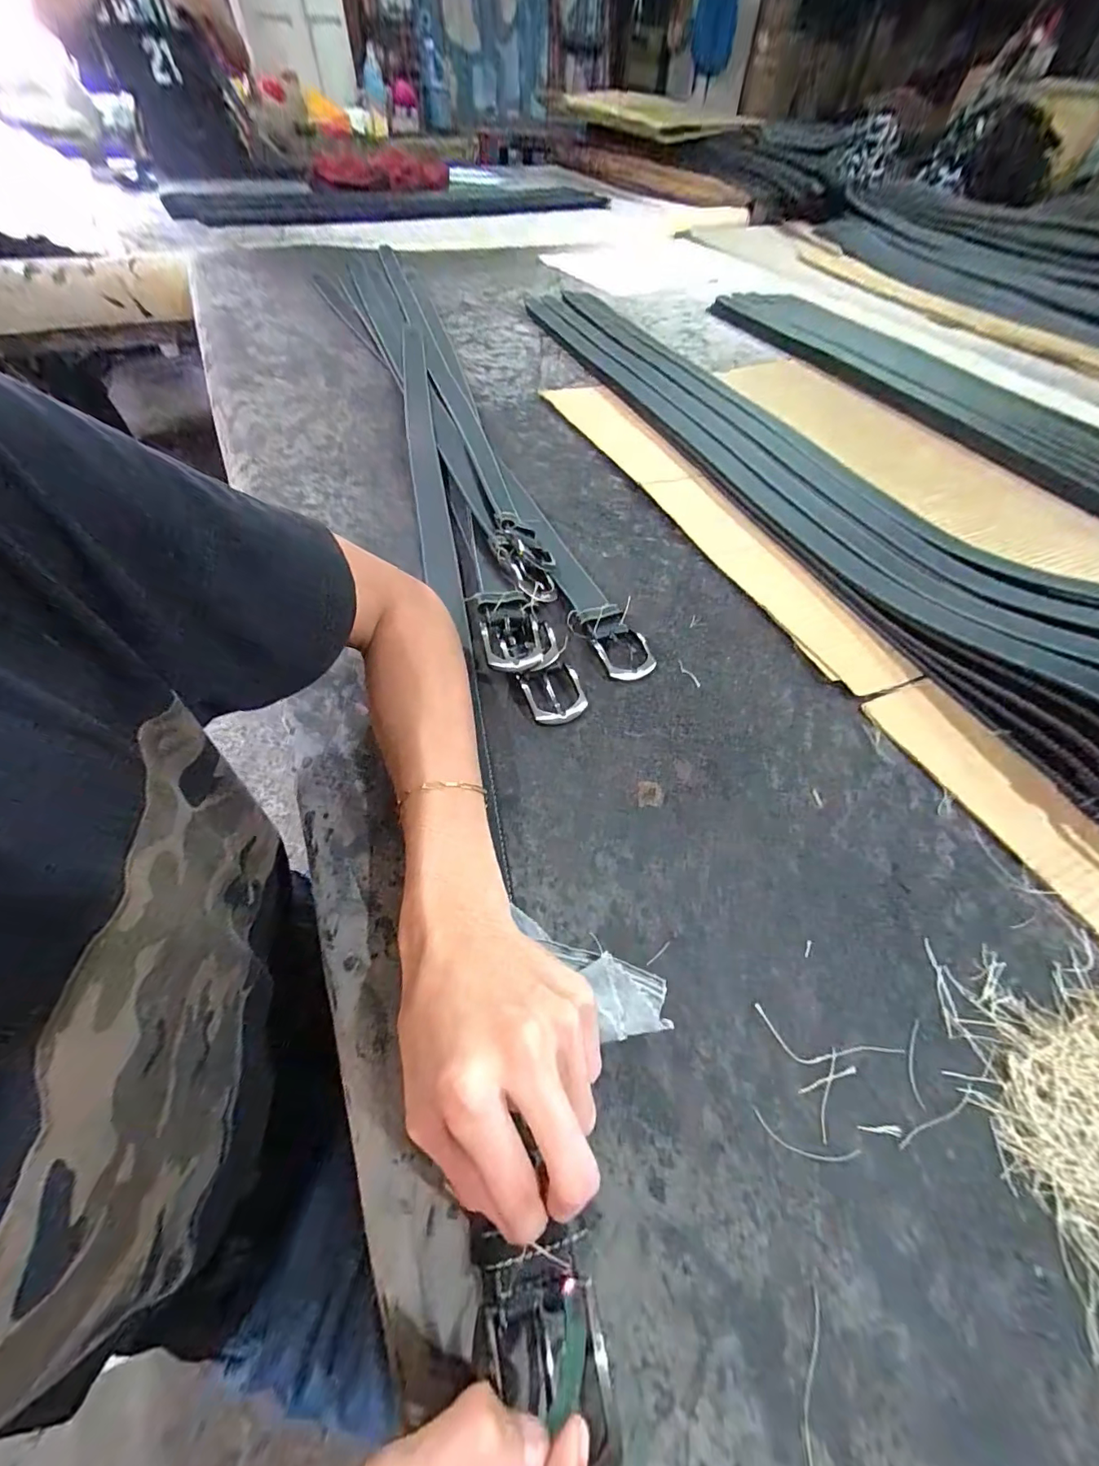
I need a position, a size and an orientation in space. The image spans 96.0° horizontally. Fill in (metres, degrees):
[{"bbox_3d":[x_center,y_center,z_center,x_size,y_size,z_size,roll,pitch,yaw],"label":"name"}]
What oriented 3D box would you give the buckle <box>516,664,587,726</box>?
[{"bbox_3d":[0.004,-0.030,0.380,0.045,0.012,0.046,-16,56,-13],"label":"buckle"}]

